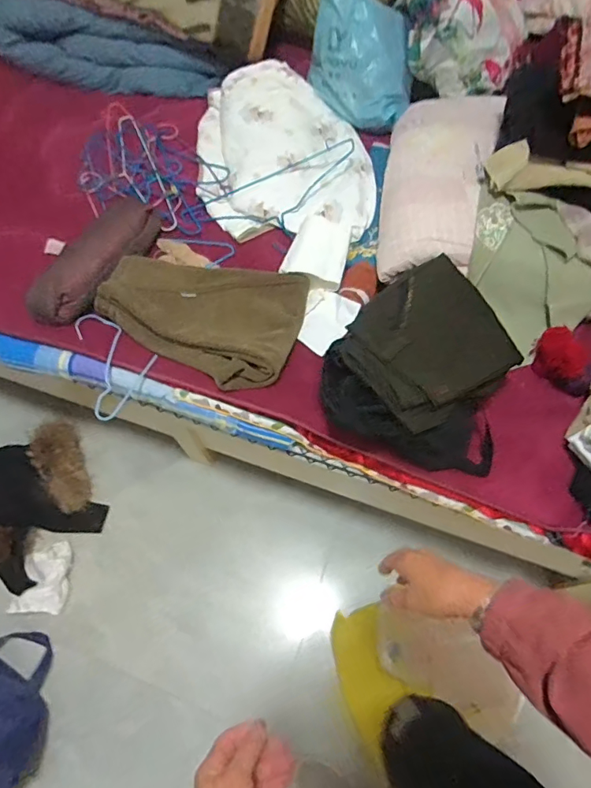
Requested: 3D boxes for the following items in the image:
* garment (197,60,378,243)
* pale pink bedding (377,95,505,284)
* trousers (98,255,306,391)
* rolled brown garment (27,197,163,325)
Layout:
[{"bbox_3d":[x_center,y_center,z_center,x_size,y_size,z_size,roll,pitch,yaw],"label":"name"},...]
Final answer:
[{"bbox_3d":[-0.032,-0.610,1.204,0.437,0.110,0.515,-3,63,0],"label":"garment"},{"bbox_3d":[0.318,-0.495,1.099,0.238,0.099,0.551,13,64,8],"label":"pale pink bedding"},{"bbox_3d":[-0.195,-0.182,1.012,0.420,0.074,0.306,17,65,10],"label":"trousers"},{"bbox_3d":[-0.440,-0.315,1.090,0.168,0.079,0.387,19,65,10],"label":"rolled brown garment"}]

